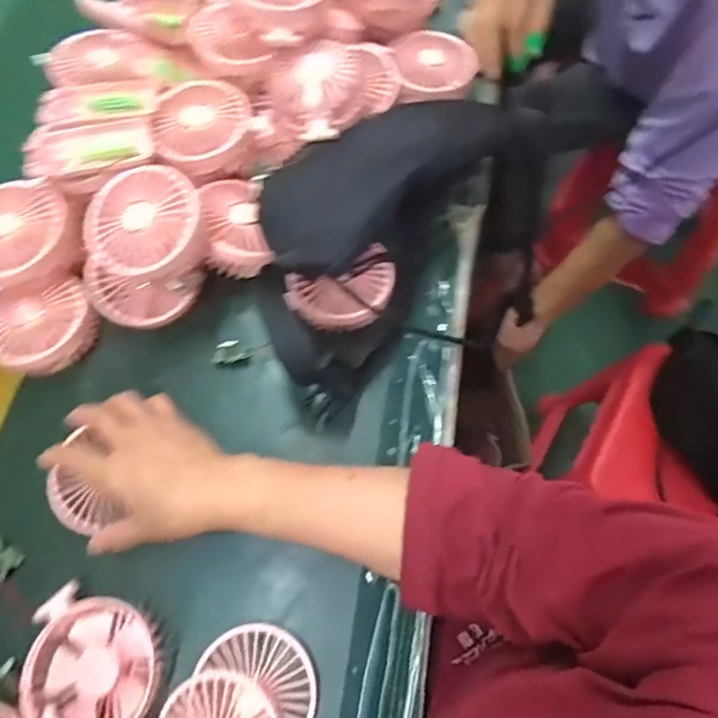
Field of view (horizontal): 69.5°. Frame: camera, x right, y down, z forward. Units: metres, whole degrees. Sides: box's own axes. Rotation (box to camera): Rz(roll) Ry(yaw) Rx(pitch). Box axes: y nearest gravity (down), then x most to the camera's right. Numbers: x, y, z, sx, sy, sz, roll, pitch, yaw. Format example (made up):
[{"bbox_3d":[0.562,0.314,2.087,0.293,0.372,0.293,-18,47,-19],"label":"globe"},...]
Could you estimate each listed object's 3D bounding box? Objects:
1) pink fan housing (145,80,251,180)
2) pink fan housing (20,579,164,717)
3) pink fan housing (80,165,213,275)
[{"bbox_3d":[-0.139,-0.208,0.462,0.087,0.031,0.073,-20,69,-6],"label":"pink fan housing"},{"bbox_3d":[-0.183,0.208,0.350,0.079,0.025,0.098,-8,68,-2],"label":"pink fan housing"},{"bbox_3d":[-0.167,-0.104,0.407,0.087,0.030,0.090,-5,81,7],"label":"pink fan housing"}]

